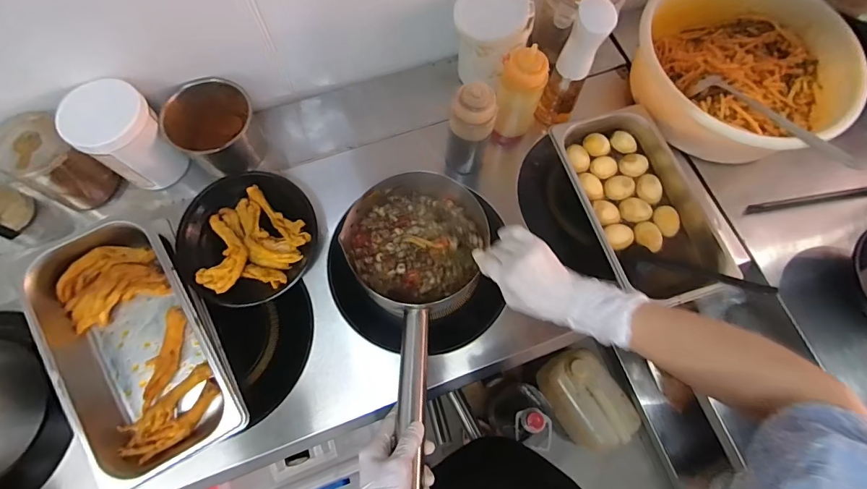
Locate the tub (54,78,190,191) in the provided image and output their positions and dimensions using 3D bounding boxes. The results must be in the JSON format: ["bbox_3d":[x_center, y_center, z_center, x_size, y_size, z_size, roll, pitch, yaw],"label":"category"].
[{"bbox_3d":[-0.456,-0.158,0.632,0.098,0.144,0.109,38,75,10],"label":"tub"}]

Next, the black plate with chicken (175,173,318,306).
[{"bbox_3d":[-0.264,-0.006,0.599,0.192,0.051,0.183,-6,72,-4],"label":"black plate with chicken"}]

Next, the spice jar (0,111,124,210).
[{"bbox_3d":[-0.567,-0.119,0.638,0.095,0.141,0.093,1,72,-2],"label":"spice jar"}]

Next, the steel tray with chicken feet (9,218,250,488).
[{"bbox_3d":[-0.386,0.131,0.548,0.173,0.083,0.306,-29,75,-11],"label":"steel tray with chicken feet"}]

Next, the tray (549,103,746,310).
[{"bbox_3d":[0.325,-0.061,0.674,0.194,0.077,0.322,-17,73,-7],"label":"tray"}]

